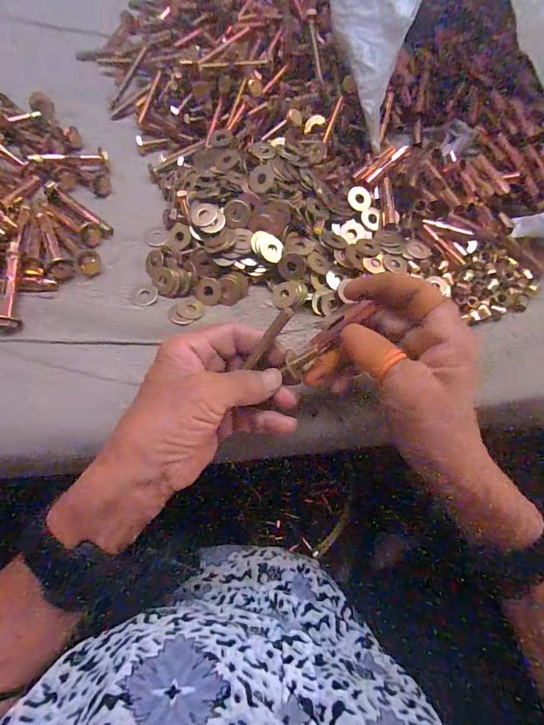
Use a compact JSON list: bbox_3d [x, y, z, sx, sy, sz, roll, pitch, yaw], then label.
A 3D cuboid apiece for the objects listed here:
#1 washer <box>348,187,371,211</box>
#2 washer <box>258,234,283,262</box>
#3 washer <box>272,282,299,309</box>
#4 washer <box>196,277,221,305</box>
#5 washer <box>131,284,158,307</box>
[{"bbox_3d":[0.075,-0.139,0.309,0.020,0.004,0.021,0,88,-8],"label":"washer"},{"bbox_3d":[-0.001,-0.089,0.284,0.019,0.004,0.020,2,86,-23],"label":"washer"},{"bbox_3d":[0.011,-0.055,0.291,0.022,0.004,0.022,-2,85,28],"label":"washer"},{"bbox_3d":[-0.051,-0.057,0.294,0.020,0.004,0.021,6,103,-4],"label":"washer"},{"bbox_3d":[-0.102,-0.054,0.291,0.021,0.004,0.018,-34,73,-13],"label":"washer"}]

